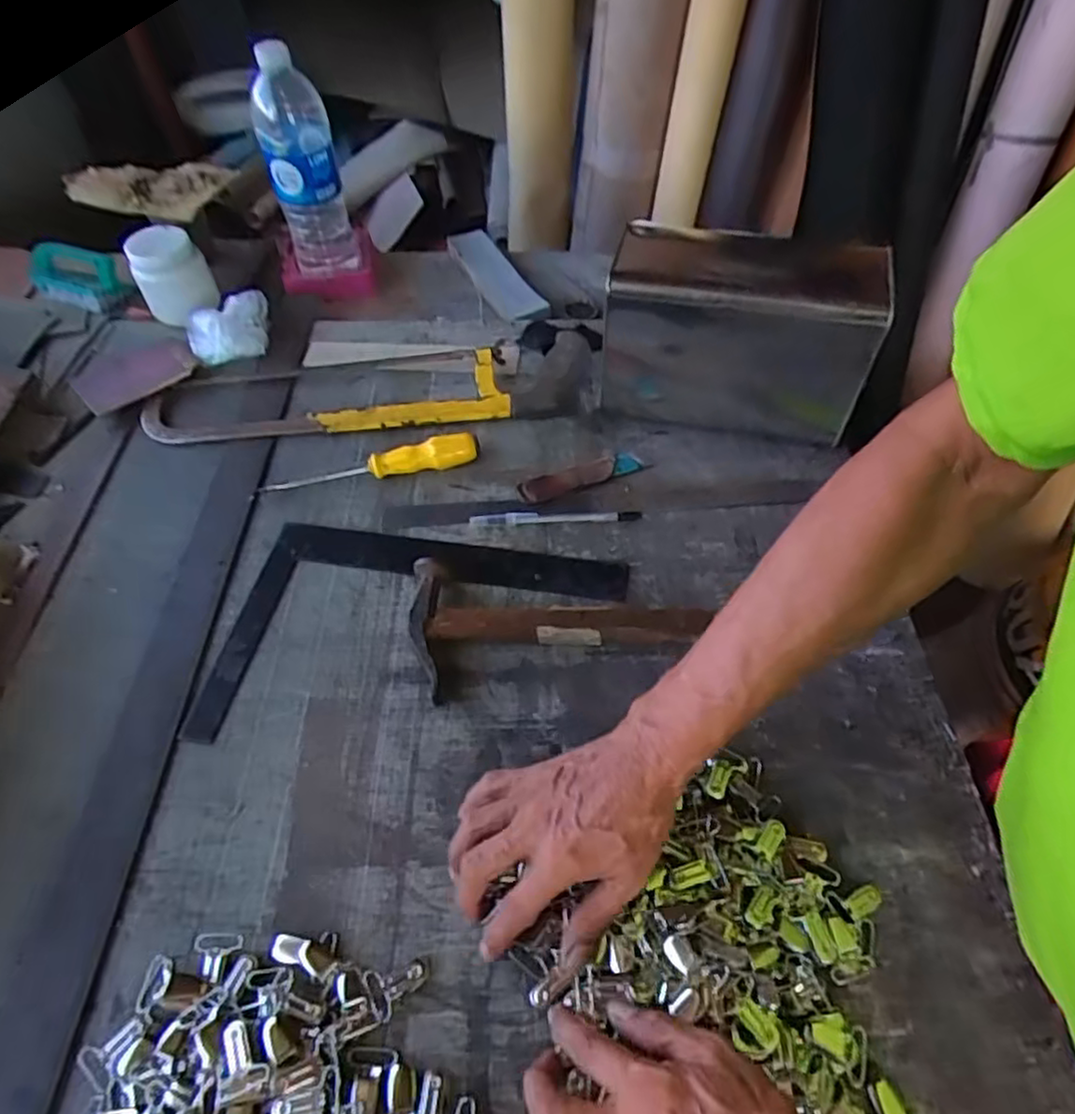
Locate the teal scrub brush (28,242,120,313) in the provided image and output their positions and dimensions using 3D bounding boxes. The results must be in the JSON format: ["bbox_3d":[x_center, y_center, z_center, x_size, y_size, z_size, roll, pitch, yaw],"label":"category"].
[{"bbox_3d":[-0.560,-0.341,0.831,0.139,0.037,0.058,21,56,16],"label":"teal scrub brush"}]

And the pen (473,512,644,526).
[{"bbox_3d":[0.016,-0.035,0.620,0.149,0.004,0.014,-2,53,0],"label":"pen"}]

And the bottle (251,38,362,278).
[{"bbox_3d":[-0.260,-0.431,0.772,0.081,0.211,0.062,-16,54,-11],"label":"bottle"}]

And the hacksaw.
[{"bbox_3d":[-0.210,-0.165,0.709,0.374,0.017,0.111,-8,53,-5],"label":"hacksaw"}]

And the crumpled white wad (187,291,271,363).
[{"bbox_3d":[-0.336,-0.248,0.749,0.087,0.048,0.061,-9,53,-5],"label":"crumpled white wad"}]

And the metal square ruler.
[{"bbox_3d":[-0.092,0.061,0.551,0.313,0.008,0.199,5,52,5],"label":"metal square ruler"}]

